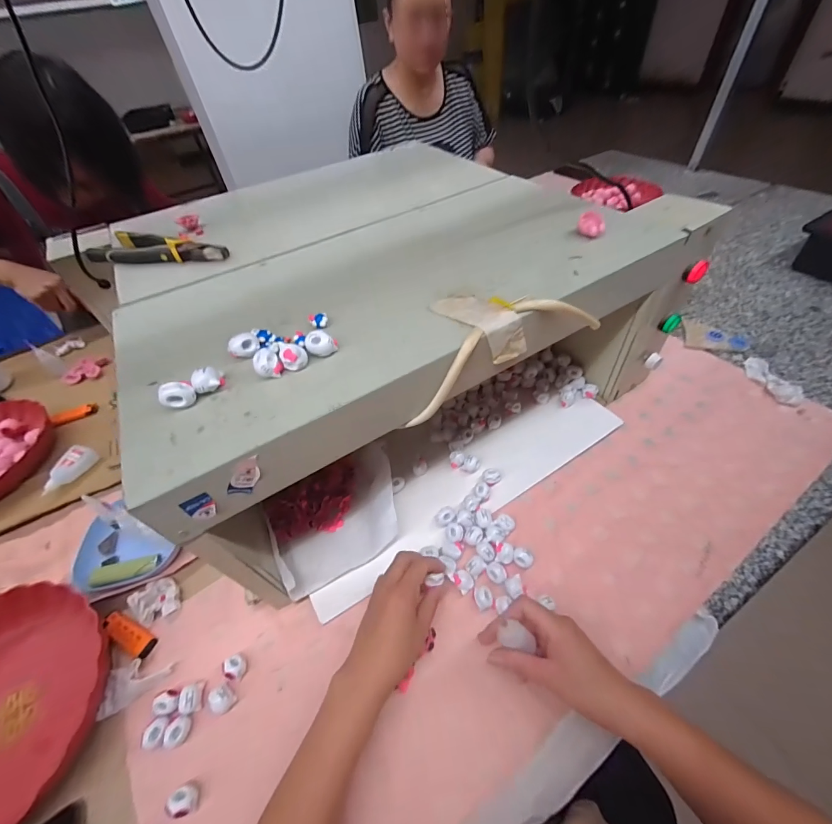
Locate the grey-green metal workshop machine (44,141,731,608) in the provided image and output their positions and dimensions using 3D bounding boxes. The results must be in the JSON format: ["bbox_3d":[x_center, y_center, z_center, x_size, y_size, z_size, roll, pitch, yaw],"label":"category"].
[{"bbox_3d":[-0.068,-0.163,0.588,0.654,0.276,0.621,-32,53,-19],"label":"grey-green metal workshop machine"}]

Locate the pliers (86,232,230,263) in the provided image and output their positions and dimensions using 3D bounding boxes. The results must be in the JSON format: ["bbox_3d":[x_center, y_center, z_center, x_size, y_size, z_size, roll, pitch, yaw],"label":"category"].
[{"bbox_3d":[-0.344,-0.225,0.499,0.192,0.019,0.064,4,52,12],"label":"pliers"}]

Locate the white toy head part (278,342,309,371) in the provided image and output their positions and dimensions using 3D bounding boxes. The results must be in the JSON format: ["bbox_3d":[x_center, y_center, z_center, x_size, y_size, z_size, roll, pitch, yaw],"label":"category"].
[{"bbox_3d":[-0.107,-0.049,0.317,0.022,0.018,0.023,-25,52,-12],"label":"white toy head part"}]

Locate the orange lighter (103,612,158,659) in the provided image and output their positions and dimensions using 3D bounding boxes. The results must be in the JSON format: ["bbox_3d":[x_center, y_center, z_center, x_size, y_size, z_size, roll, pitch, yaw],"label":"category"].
[{"bbox_3d":[-0.343,0.267,0.436,0.071,0.016,0.024,15,55,20],"label":"orange lighter"}]

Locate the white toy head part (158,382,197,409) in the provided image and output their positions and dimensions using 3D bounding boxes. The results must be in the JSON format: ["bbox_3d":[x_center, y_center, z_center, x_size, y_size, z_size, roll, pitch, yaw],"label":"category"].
[{"bbox_3d":[-0.192,-0.014,0.294,0.023,0.019,0.013,-27,52,-14],"label":"white toy head part"}]

